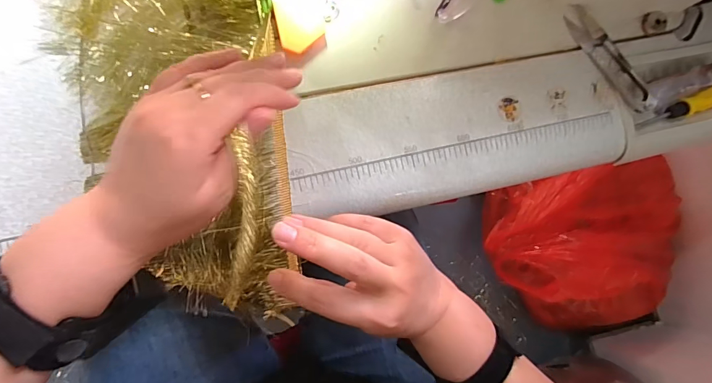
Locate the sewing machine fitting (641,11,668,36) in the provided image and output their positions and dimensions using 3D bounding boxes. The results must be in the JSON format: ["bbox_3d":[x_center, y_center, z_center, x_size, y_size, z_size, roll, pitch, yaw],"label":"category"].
[{"bbox_3d":[0.294,-0.166,0.392,0.020,0.010,0.020,-6,87,-9],"label":"sewing machine fitting"}]

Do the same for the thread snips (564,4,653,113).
[{"bbox_3d":[0.243,-0.128,0.382,0.026,0.011,0.118,-40,93,-9],"label":"thread snips"}]

